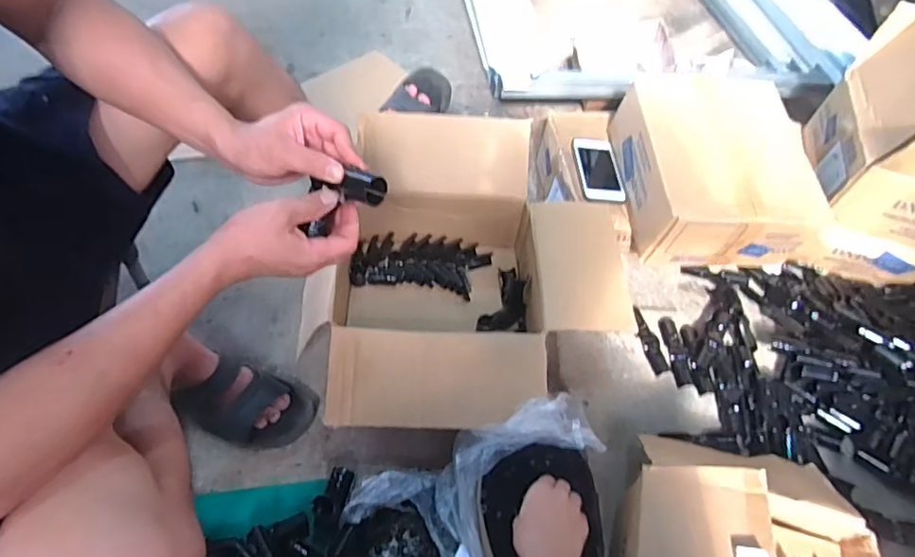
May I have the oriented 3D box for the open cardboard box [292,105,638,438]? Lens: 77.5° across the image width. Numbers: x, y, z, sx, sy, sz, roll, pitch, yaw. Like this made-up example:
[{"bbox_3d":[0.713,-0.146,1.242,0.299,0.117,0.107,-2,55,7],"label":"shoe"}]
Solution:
[{"bbox_3d":[0.017,-0.003,0.913,0.497,0.213,0.496,3,53,-3],"label":"open cardboard box"}]

